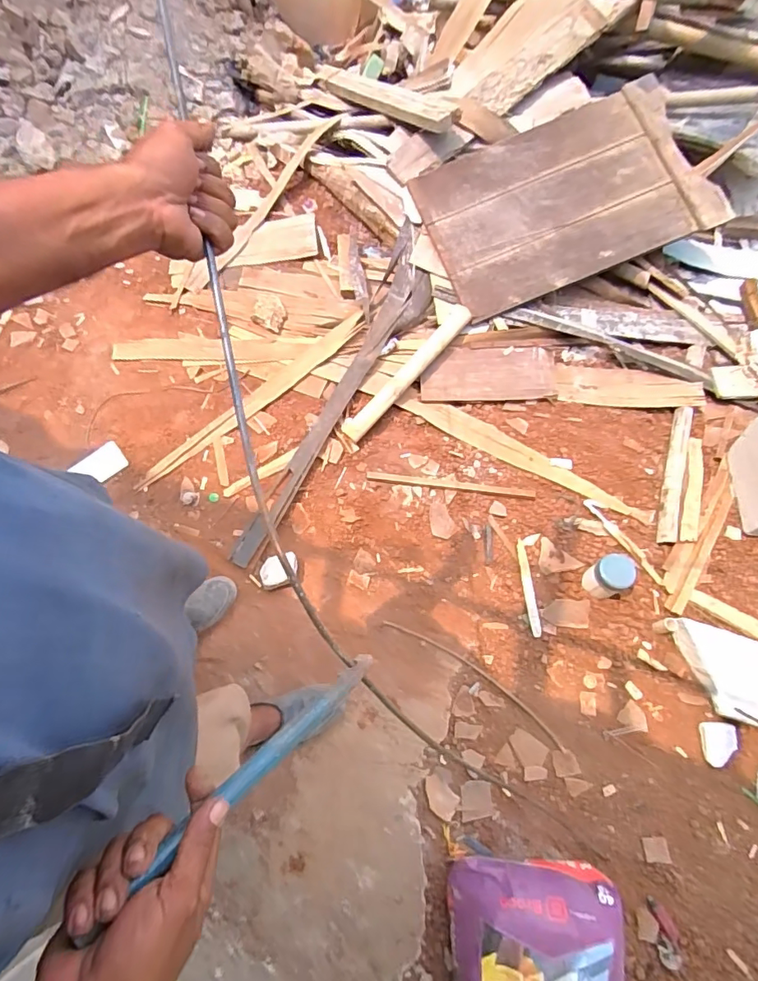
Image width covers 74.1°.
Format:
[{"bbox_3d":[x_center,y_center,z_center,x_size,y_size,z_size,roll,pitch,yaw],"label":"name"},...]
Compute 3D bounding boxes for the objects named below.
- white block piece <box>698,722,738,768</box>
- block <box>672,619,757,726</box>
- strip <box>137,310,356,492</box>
[{"bbox_3d":[0.821,0.612,1.212,0.080,0.018,0.093,2,68,0],"label":"white block piece"},{"bbox_3d":[0.841,0.446,1.242,0.223,0.055,0.201,16,68,6],"label":"block"},{"bbox_3d":[-0.360,-0.288,1.505,0.835,0.029,0.061,-42,74,-16],"label":"strip"}]

